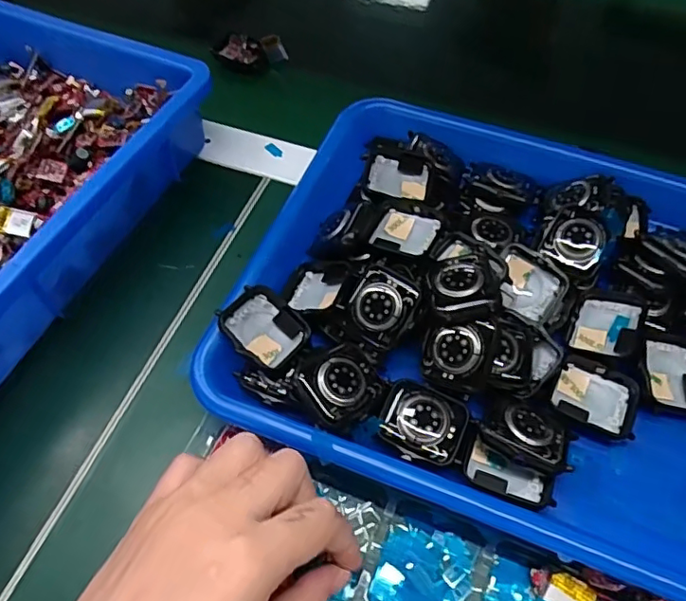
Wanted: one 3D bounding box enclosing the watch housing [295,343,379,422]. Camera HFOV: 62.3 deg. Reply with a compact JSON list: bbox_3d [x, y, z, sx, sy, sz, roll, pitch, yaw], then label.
[{"bbox_3d":[-0.002,0.041,0.279,0.036,0.010,0.036,-33,80,-28],"label":"watch housing"}]

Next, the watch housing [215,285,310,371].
[{"bbox_3d":[-0.042,0.015,0.297,0.043,0.009,0.037,40,56,-3],"label":"watch housing"}]

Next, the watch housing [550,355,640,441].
[{"bbox_3d":[0.131,0.050,0.294,0.039,0.008,0.034,20,59,13],"label":"watch housing"}]

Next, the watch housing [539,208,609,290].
[{"bbox_3d":[0.135,-0.031,0.328,0.034,0.010,0.043,24,85,21],"label":"watch housing"}]

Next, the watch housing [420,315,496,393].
[{"bbox_3d":[0.056,0.026,0.284,0.032,0.010,0.035,12,82,27],"label":"watch housing"}]

